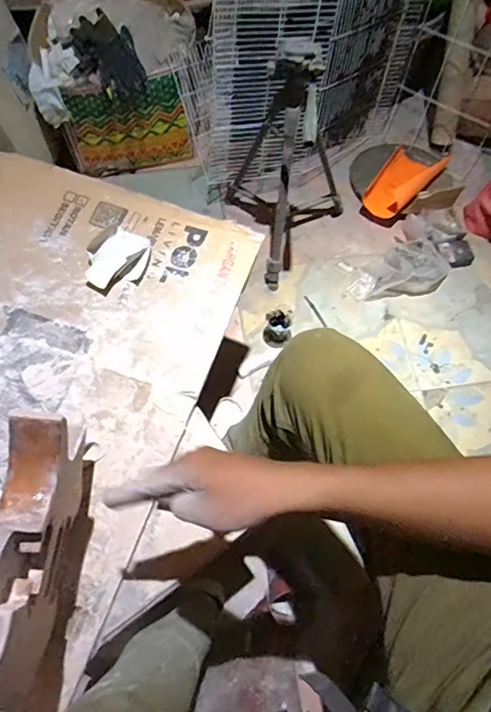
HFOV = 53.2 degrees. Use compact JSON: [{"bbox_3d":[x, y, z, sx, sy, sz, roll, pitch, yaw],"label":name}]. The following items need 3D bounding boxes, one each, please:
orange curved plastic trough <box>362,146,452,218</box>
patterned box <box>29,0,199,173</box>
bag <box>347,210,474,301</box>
[{"bbox_3d":[0.455,-0.503,1.398,0.149,0.070,0.283,31,68,12],"label":"orange curved plastic trough"},{"bbox_3d":[-0.340,-0.752,1.350,0.400,0.314,0.339,-14,67,-8],"label":"patterned box"},{"bbox_3d":[0.441,-0.261,1.281,0.353,0.116,0.179,-34,71,-16],"label":"bag"}]

